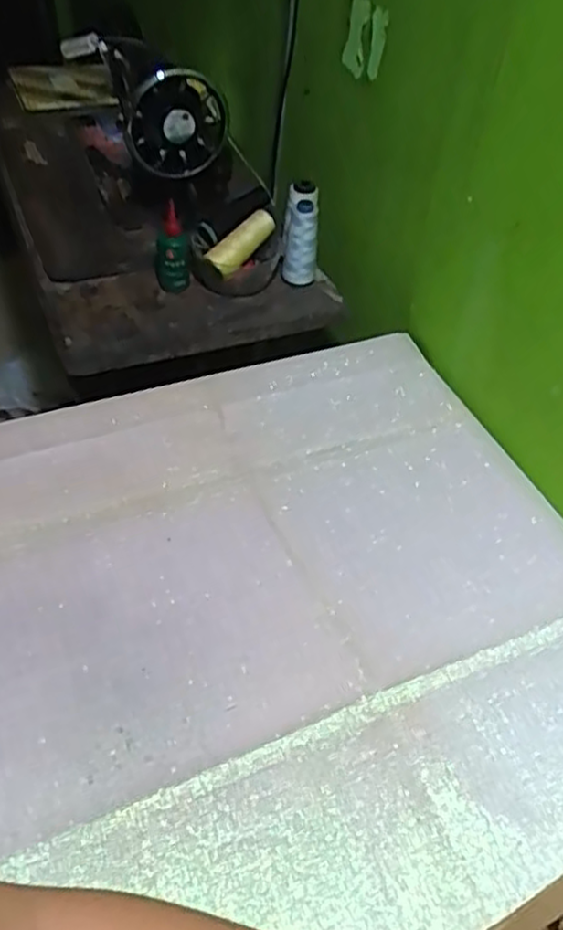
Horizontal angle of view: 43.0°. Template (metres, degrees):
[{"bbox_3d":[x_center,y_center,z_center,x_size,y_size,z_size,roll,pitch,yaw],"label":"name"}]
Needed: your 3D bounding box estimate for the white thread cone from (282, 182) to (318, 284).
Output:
[{"bbox_3d":[0.026,-0.312,0.985,0.047,0.119,0.055,2,47,-3],"label":"white thread cone"}]

